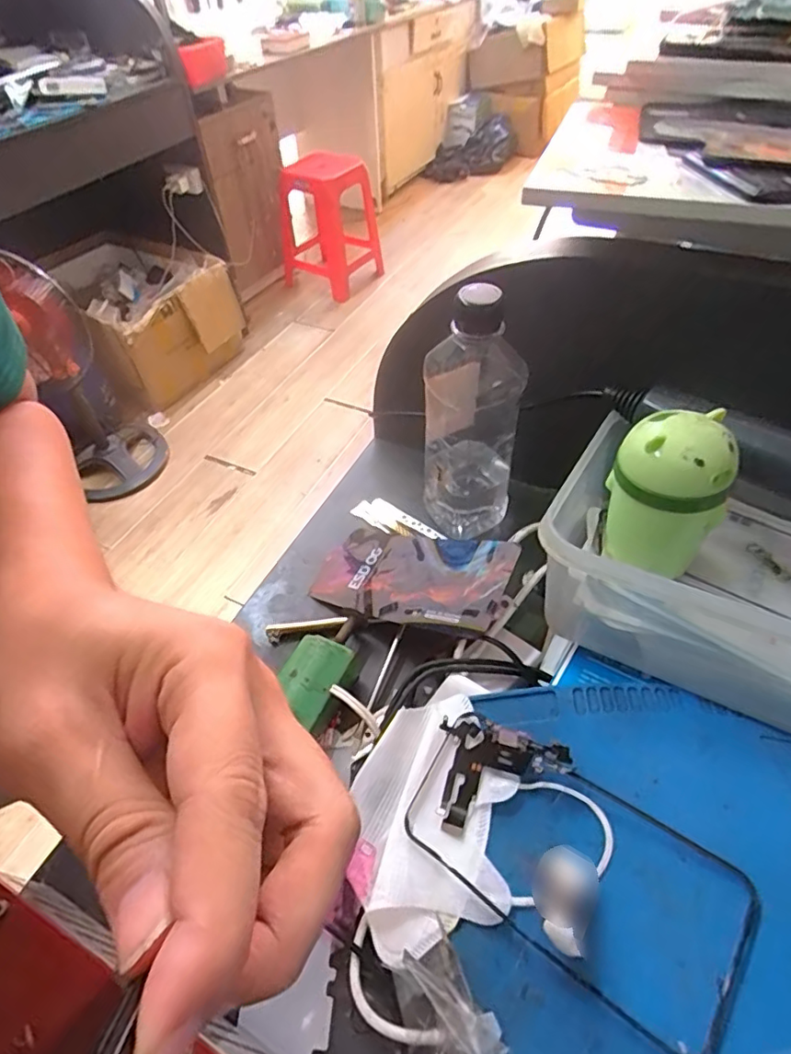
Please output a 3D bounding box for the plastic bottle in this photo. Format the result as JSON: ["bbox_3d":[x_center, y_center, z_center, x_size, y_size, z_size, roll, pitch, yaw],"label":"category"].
[{"bbox_3d":[0.054,-0.072,0.404,0.070,0.193,0.071,7,51,8],"label":"plastic bottle"}]

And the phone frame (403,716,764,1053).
[{"bbox_3d":[0.077,0.155,0.261,0.151,0.008,0.076,22,69,35],"label":"phone frame"}]

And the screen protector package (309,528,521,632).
[{"bbox_3d":[0.013,0.036,0.411,0.153,0.016,0.085,3,48,36],"label":"screen protector package"}]

